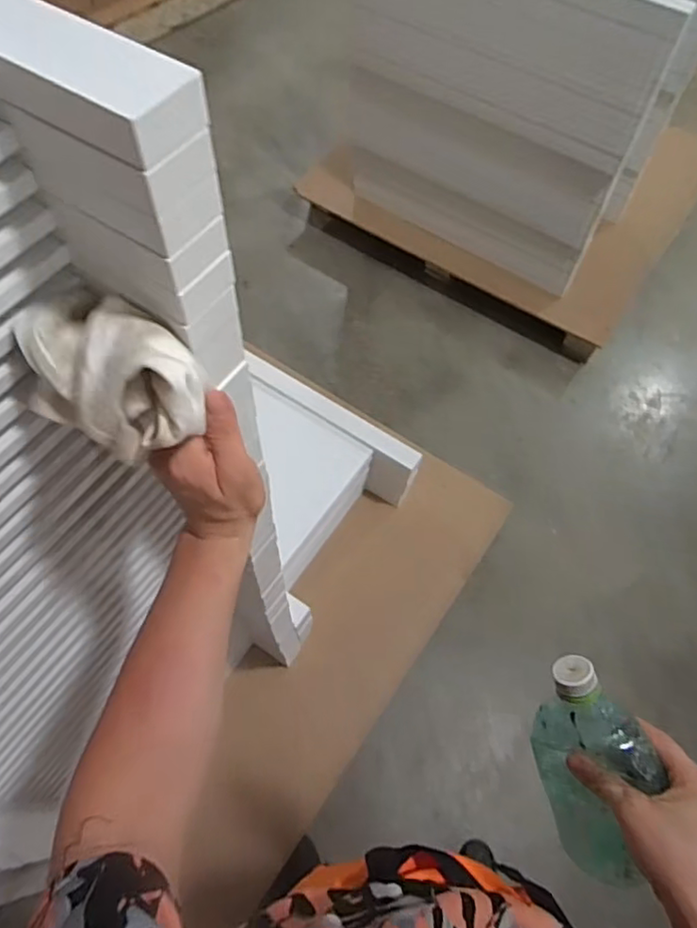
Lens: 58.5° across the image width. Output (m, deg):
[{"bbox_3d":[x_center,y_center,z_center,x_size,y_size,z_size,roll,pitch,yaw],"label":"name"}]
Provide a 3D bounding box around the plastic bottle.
[{"bbox_3d":[0.192,0.231,0.485,0.066,0.068,0.178,-8,104,-6],"label":"plastic bottle"}]

